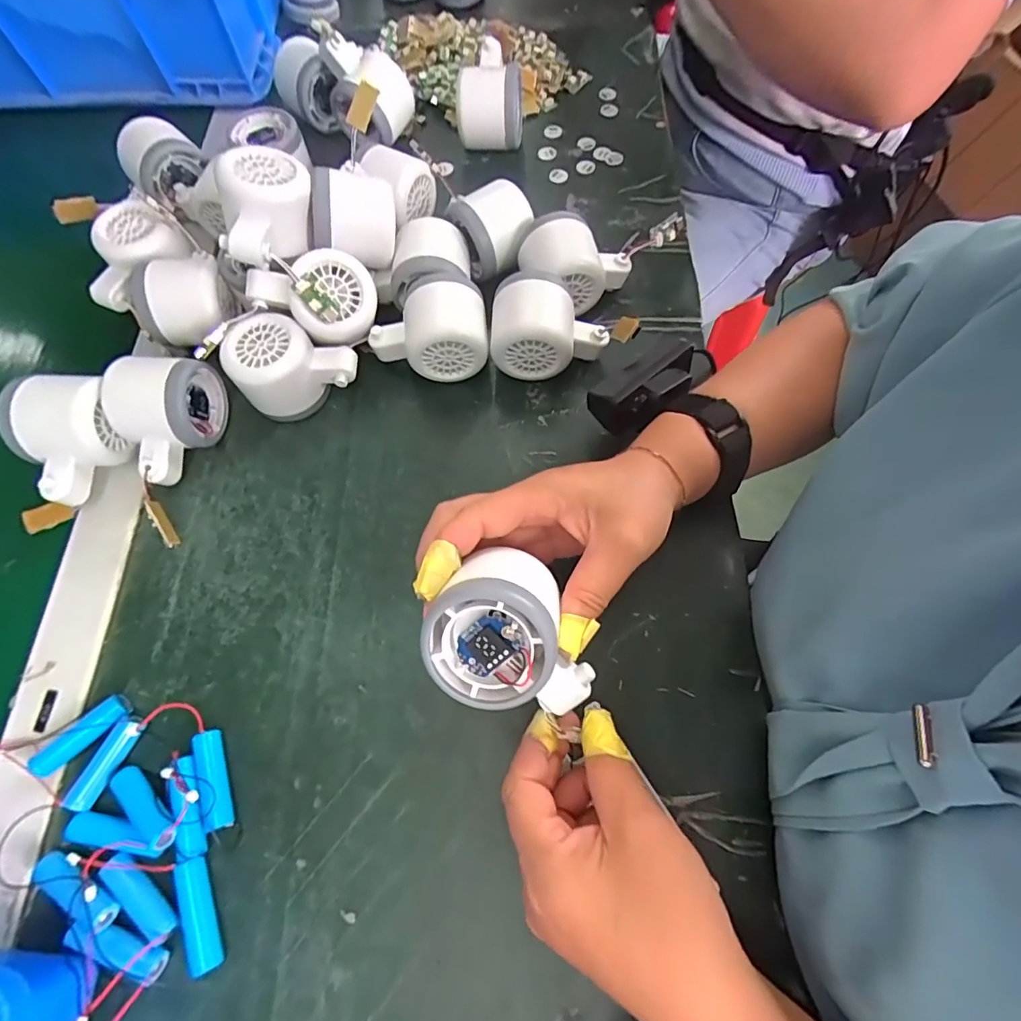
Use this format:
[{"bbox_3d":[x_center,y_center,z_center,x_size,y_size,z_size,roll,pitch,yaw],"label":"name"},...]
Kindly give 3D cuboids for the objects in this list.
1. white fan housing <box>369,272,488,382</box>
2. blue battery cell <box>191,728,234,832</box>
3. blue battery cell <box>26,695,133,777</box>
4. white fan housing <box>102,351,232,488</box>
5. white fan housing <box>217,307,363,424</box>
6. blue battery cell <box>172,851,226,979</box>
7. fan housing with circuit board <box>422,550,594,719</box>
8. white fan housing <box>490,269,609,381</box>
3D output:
[{"bbox_3d":[-0.059,-0.132,0.366,0.081,0.063,0.057,-5,67,-2],"label":"white fan housing"},{"bbox_3d":[-0.165,0.149,0.280,0.011,0.014,0.051,-21,69,-9],"label":"blue battery cell"},{"bbox_3d":[-0.244,0.128,0.289,0.053,0.018,0.017,-37,72,-14],"label":"blue battery cell"},{"bbox_3d":[-0.238,-0.062,0.347,0.052,0.054,0.081,11,68,4],"label":"white fan housing"},{"bbox_3d":[-0.152,-0.103,0.359,0.083,0.053,0.057,-17,68,-7],"label":"white fan housing"},{"bbox_3d":[-0.159,0.206,0.258,0.014,0.012,0.050,-23,69,-9],"label":"blue battery cell"},{"bbox_3d":[0.004,0.057,0.236,0.082,0.054,0.060,23,105,3],"label":"fan housing with circuit board"},{"bbox_3d":[0.028,-0.131,0.366,0.083,0.060,0.057,-1,67,-1],"label":"white fan housing"}]

